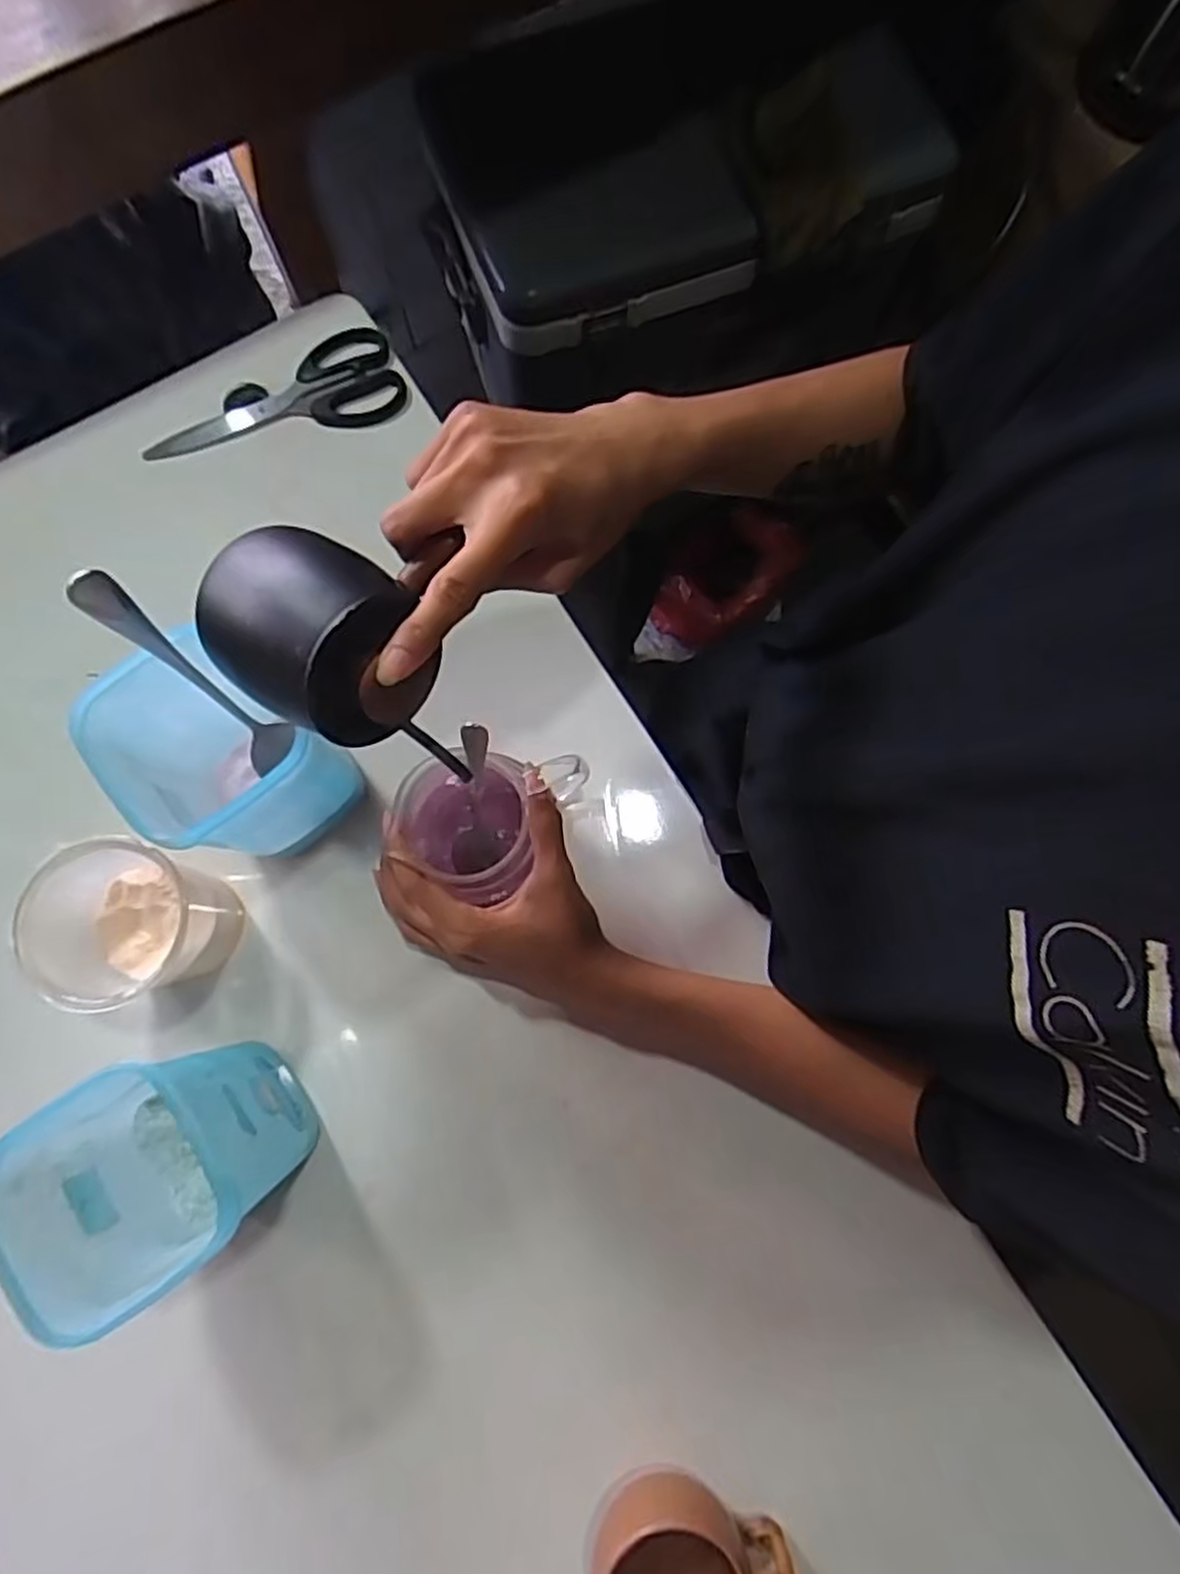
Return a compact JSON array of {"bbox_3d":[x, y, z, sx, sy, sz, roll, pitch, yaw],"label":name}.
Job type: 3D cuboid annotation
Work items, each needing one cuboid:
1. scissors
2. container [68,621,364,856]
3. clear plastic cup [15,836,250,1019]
[{"bbox_3d":[-0.235,-0.282,0.565,0.190,0.009,0.070,-25,80,-6],"label":"scissors"},{"bbox_3d":[-0.210,-0.010,0.447,0.081,0.150,0.090,-35,82,-7],"label":"container"},{"bbox_3d":[-0.271,0.082,0.447,0.087,0.106,0.081,0,79,-1],"label":"clear plastic cup"}]

